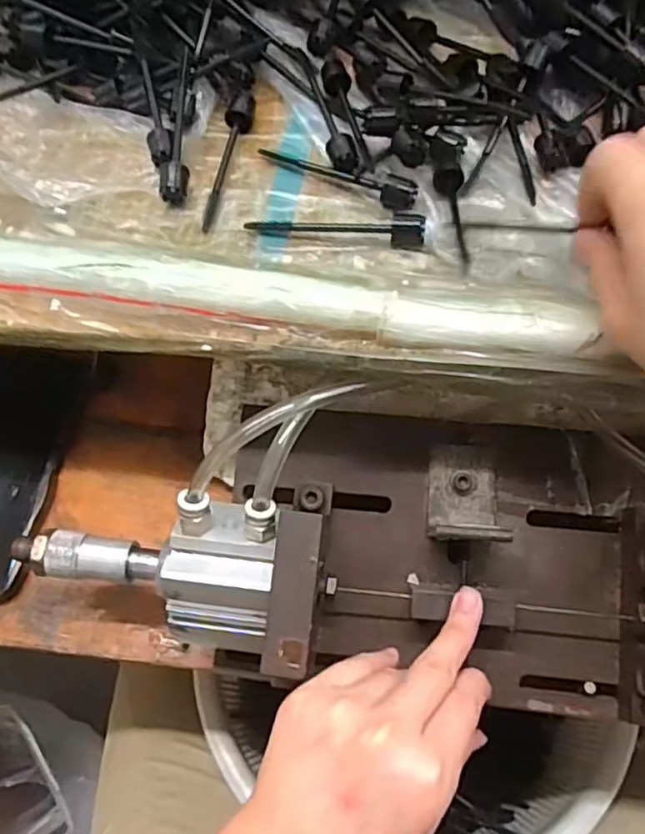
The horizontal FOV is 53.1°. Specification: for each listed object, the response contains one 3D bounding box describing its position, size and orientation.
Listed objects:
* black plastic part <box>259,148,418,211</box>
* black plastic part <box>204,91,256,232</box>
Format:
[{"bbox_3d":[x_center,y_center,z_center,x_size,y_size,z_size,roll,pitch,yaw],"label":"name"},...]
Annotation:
[{"bbox_3d":[0.008,-0.128,0.331,0.088,0.015,0.012,30,69,15],"label":"black plastic part"},{"bbox_3d":[-0.050,-0.140,0.339,0.012,0.013,0.098,9,65,6],"label":"black plastic part"}]

